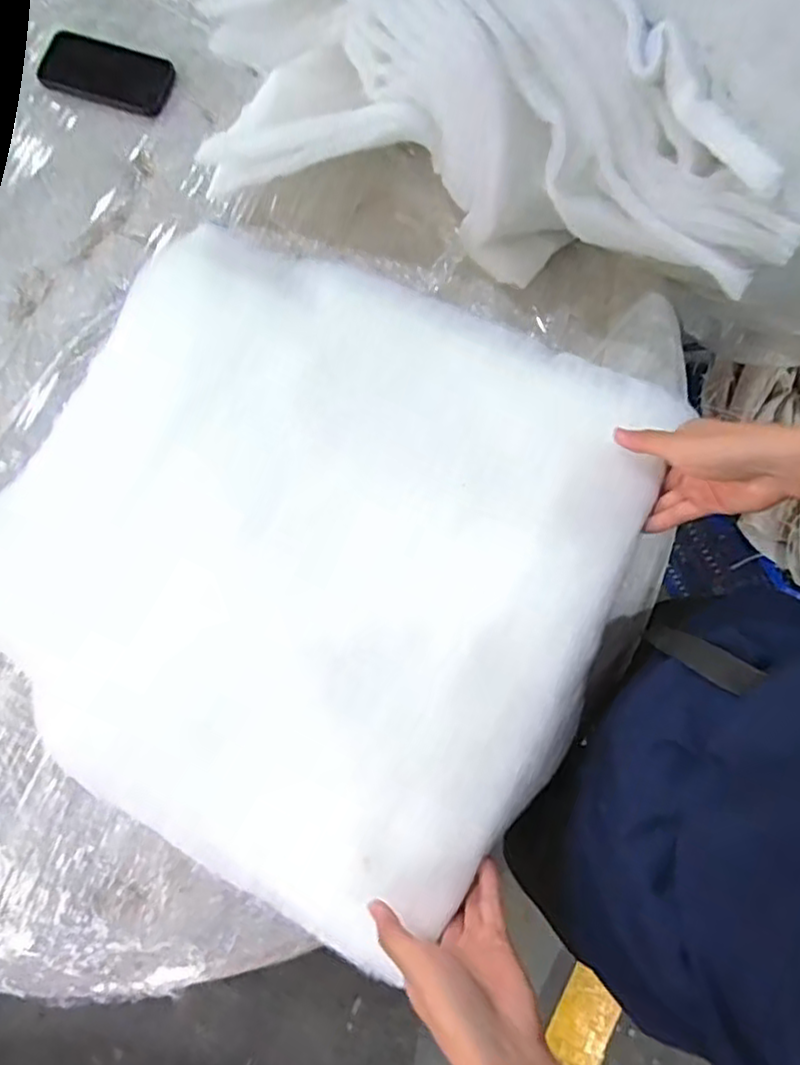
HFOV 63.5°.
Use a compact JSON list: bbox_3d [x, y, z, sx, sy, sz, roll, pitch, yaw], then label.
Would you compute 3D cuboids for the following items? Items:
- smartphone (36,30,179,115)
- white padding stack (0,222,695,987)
[{"bbox_3d":[-0.343,-0.534,0.747,0.146,0.011,0.080,14,78,4],"label":"smartphone"},{"bbox_3d":[-0.065,0.010,0.554,0.507,0.047,0.515,29,79,7],"label":"white padding stack"}]

